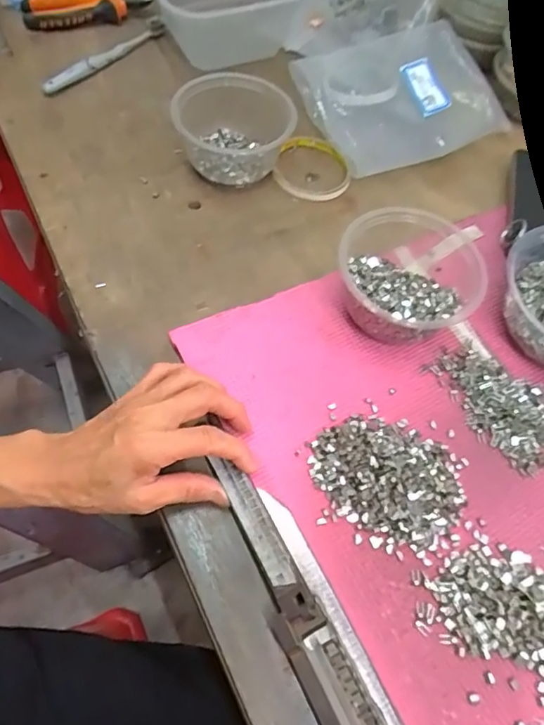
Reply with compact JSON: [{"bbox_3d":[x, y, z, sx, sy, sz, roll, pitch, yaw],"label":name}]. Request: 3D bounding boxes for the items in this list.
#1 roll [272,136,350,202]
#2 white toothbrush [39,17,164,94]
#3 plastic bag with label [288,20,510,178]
[{"bbox_3d":[0.043,-0.205,0.558,0.078,0.017,0.090,7,62,1],"label":"roll"},{"bbox_3d":[-0.189,-0.352,0.612,0.022,0.012,0.175,38,66,16],"label":"white toothbrush"},{"bbox_3d":[0.144,-0.303,0.597,0.208,0.032,0.165,-23,65,-15],"label":"plastic bag with label"}]

